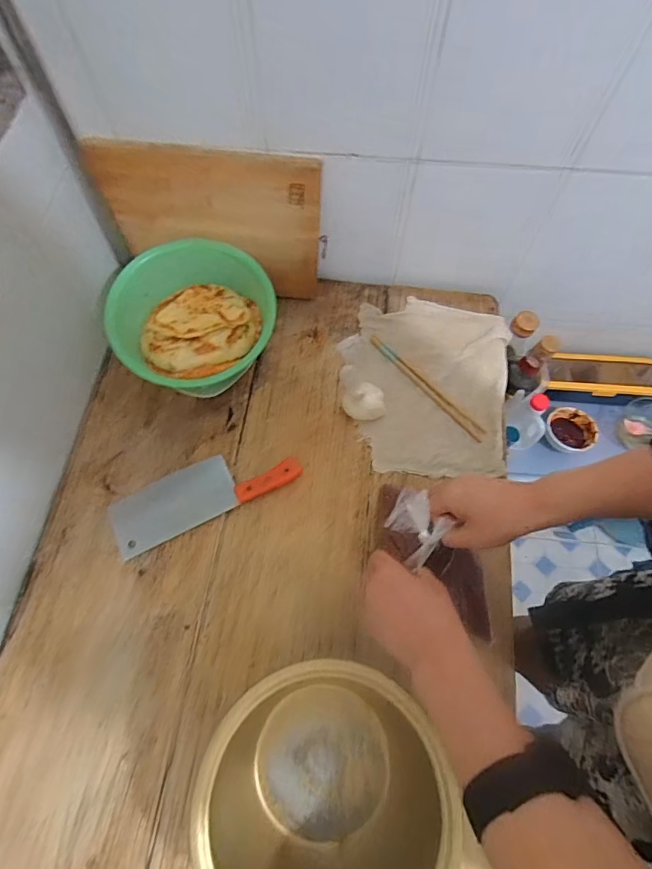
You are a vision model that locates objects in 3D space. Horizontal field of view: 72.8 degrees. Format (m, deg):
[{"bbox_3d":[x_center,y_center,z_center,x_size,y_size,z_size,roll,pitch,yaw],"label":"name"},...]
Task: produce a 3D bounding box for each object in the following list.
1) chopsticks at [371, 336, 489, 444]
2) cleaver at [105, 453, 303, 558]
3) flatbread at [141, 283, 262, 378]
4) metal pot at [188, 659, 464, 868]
[{"bbox_3d":[0.156,-0.076,0.704,0.024,0.011,0.233,-40,74,-17],"label":"chopsticks"},{"bbox_3d":[-0.170,0.078,0.618,0.260,0.031,0.079,-23,70,-12],"label":"cleaver"},{"bbox_3d":[-0.182,-0.155,0.643,0.161,0.027,0.166,0,67,0],"label":"flatbread"},{"bbox_3d":[-0.008,0.353,0.449,0.209,0.162,0.216,1,67,-2],"label":"metal pot"}]

